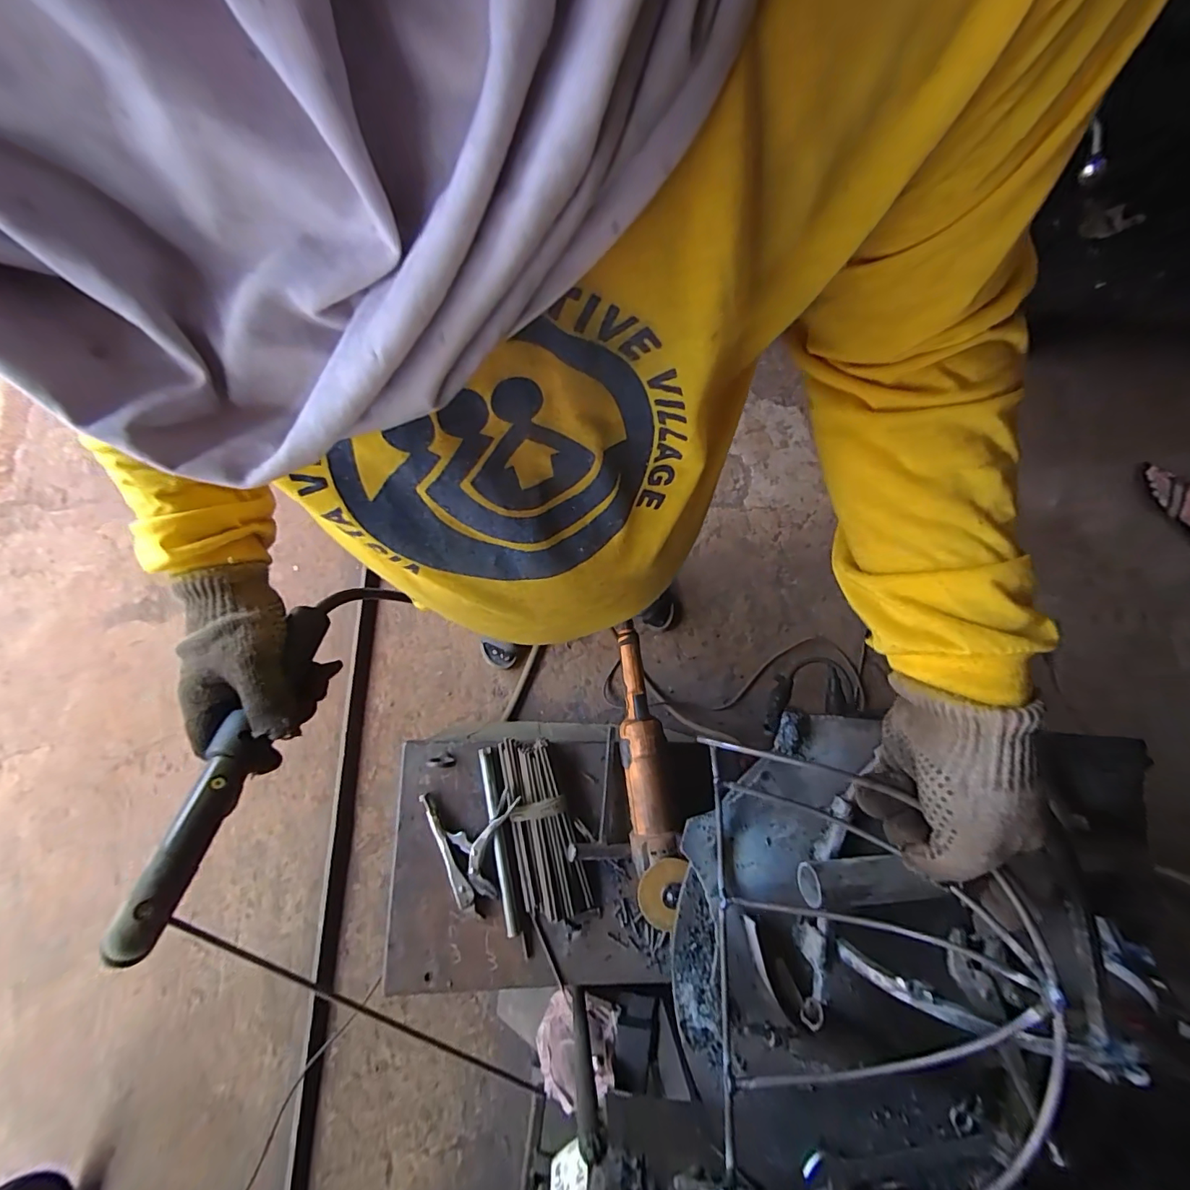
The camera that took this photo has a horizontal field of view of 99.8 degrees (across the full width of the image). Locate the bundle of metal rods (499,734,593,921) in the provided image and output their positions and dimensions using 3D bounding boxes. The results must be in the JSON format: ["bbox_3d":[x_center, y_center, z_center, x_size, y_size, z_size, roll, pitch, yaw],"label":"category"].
[{"bbox_3d":[-0.078,0.328,0.710,0.087,0.033,0.251,-15,82,-6],"label":"bundle of metal rods"}]

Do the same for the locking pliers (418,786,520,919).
[{"bbox_3d":[-0.170,0.357,0.692,0.128,0.025,0.159,-3,81,-5],"label":"locking pliers"}]

